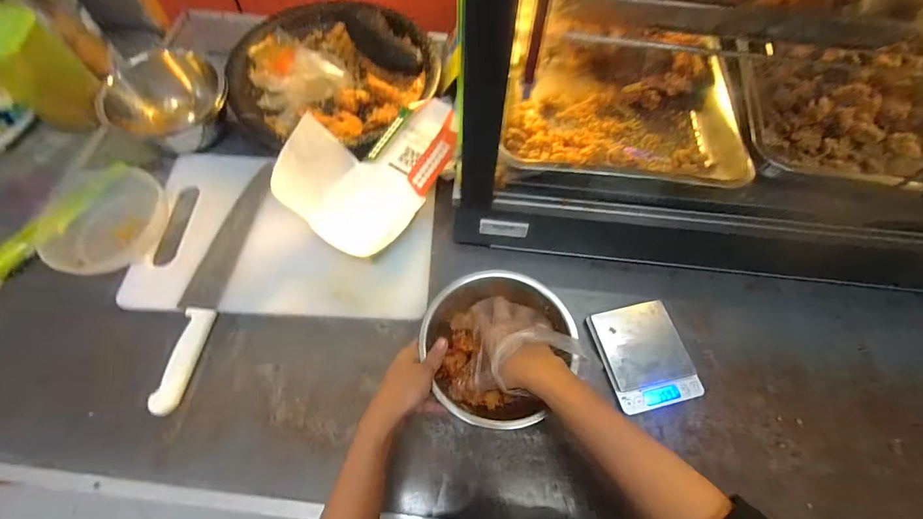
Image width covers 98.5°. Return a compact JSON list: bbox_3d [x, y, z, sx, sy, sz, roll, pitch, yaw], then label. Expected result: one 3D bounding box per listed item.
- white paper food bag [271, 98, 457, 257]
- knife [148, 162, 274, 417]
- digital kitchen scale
[{"bbox_3d":[-0.113,-0.139,0.521,0.152,0.078,0.249,24,65,11],"label":"white paper food bag"},{"bbox_3d":[-0.331,0.019,0.529,0.053,0.014,0.341,9,65,3],"label":"knife"},{"bbox_3d":[0.228,0.120,0.500,0.102,0.021,0.123,-12,66,-6],"label":"digital kitchen scale"}]

